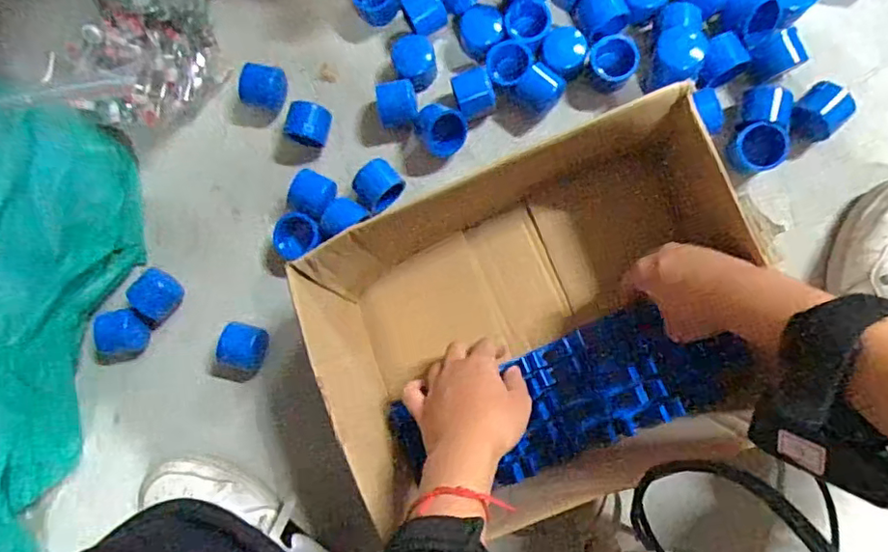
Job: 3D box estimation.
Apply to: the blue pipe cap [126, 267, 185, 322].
[{"bbox_3d":[-0.259,0.016,0.515,0.036,0.031,0.037,36,88,6],"label":"blue pipe cap"}]

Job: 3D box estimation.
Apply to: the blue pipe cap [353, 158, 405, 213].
[{"bbox_3d":[-0.056,-0.077,0.497,0.039,0.034,0.035,-44,83,-1],"label":"blue pipe cap"}]

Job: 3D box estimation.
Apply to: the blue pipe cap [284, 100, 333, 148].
[{"bbox_3d":[-0.118,-0.133,0.502,0.034,0.030,0.034,15,86,5],"label":"blue pipe cap"}]

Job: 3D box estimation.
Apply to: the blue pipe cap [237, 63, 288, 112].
[{"bbox_3d":[-0.160,-0.167,0.502,0.033,0.029,0.036,8,85,5],"label":"blue pipe cap"}]

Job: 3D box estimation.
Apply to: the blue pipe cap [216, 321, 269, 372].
[{"bbox_3d":[-0.173,0.061,0.500,0.033,0.036,0.038,16,86,5],"label":"blue pipe cap"}]

